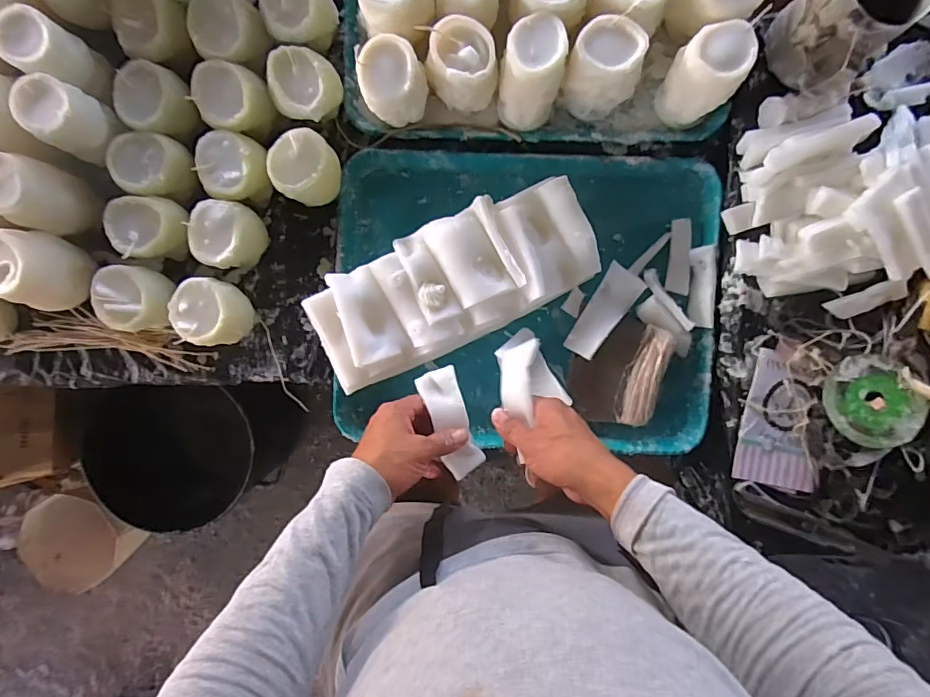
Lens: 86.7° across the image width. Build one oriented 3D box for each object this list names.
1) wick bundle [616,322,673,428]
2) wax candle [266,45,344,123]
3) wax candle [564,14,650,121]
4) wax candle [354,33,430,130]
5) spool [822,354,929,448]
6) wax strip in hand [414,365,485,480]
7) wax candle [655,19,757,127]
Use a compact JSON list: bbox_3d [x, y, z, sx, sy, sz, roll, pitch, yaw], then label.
[{"bbox_3d":[0.210,0.033,0.579,0.042,0.007,0.117,17,96,22],"label":"wick bundle"},{"bbox_3d":[-0.178,-0.289,0.556,0.070,0.060,0.070,0,93,0],"label":"wax candle"},{"bbox_3d":[0.147,-0.297,0.532,0.079,0.099,0.063,6,93,0],"label":"wax candle"},{"bbox_3d":[-0.075,-0.277,0.526,0.069,0.095,0.057,-17,93,1],"label":"wax candle"},{"bbox_3d":[0.424,0.058,0.519,0.091,0.021,0.091,-2,81,13],"label":"spool"},{"bbox_3d":[-0.014,0.077,0.509,0.041,0.012,0.112,-18,91,1],"label":"wax strip in hand"},{"bbox_3d":[0.250,-0.286,0.521,0.066,0.093,0.065,0,93,0],"label":"wax candle"}]

